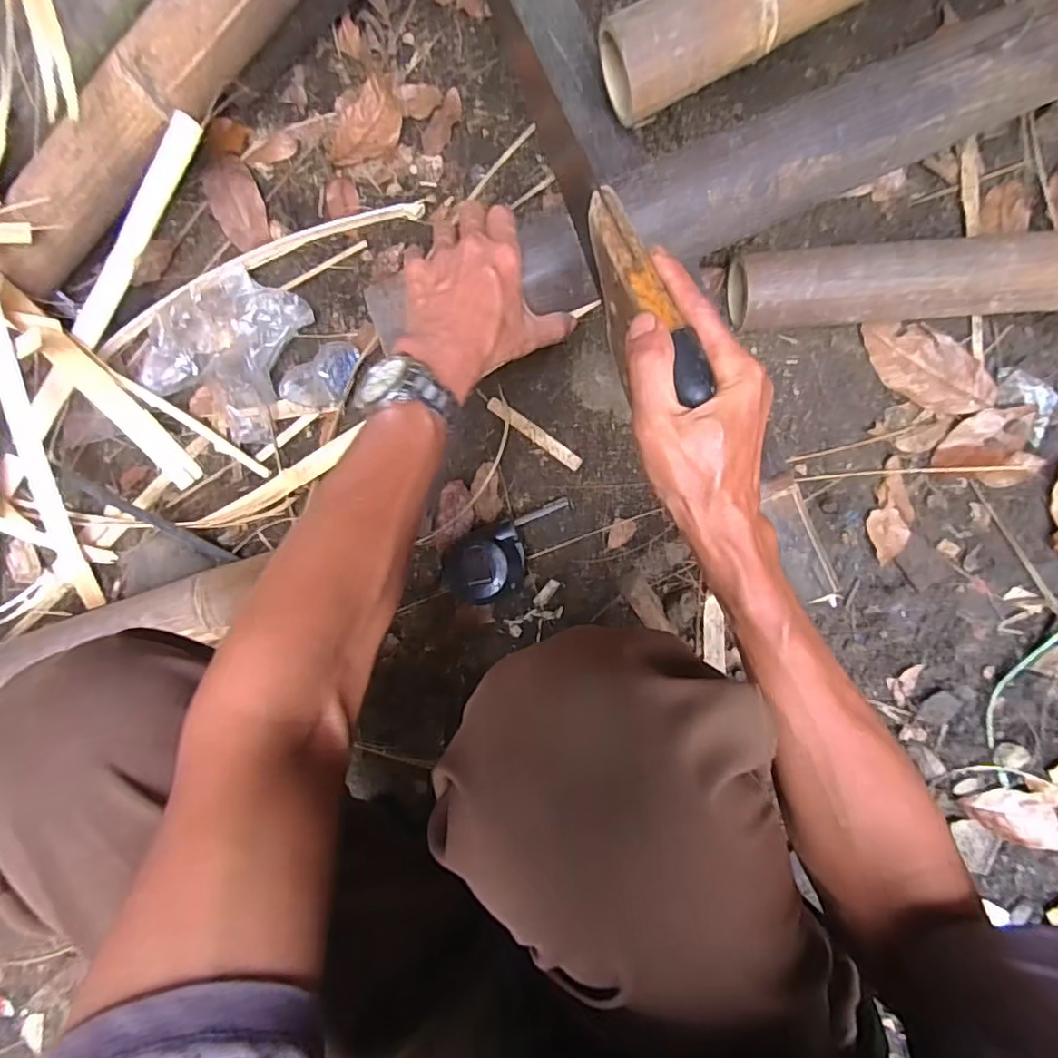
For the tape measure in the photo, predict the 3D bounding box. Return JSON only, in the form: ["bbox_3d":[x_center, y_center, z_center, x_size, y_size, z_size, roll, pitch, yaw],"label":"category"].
[{"bbox_3d":[-0.017,0.026,0.578,0.132,0.046,0.071,-18,87,7],"label":"tape measure"}]

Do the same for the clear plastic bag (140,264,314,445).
[{"bbox_3d":[-0.334,-0.200,0.667,0.169,0.036,0.174,32,93,5],"label":"clear plastic bag"}]

